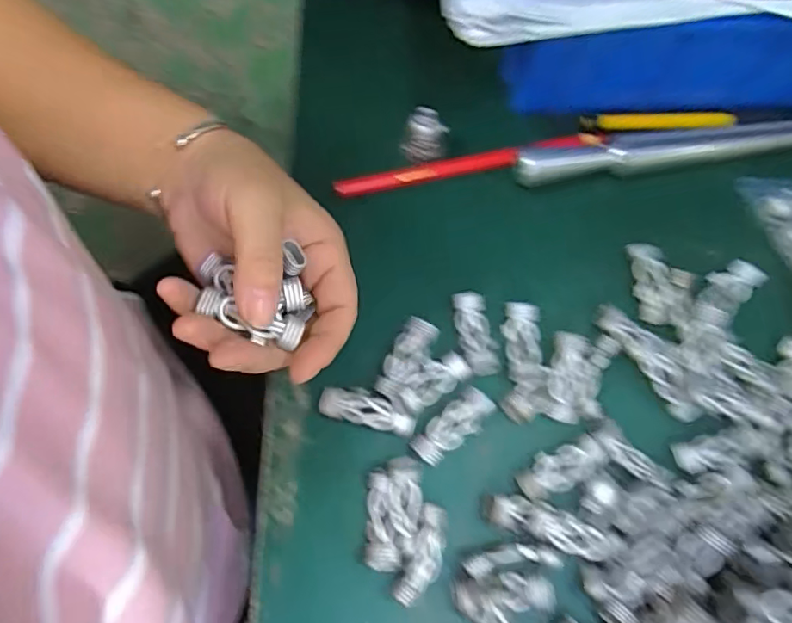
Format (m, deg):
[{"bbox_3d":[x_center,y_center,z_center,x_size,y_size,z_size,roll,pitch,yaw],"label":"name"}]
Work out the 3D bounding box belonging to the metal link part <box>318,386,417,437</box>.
[{"bbox_3d":[-0.015,0.051,0.284,0.051,0.007,0.017,12,75,4],"label":"metal link part"}]

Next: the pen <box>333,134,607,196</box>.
[{"bbox_3d":[0.045,-0.089,0.326,0.163,0.007,0.010,-11,74,-2],"label":"pen"}]

